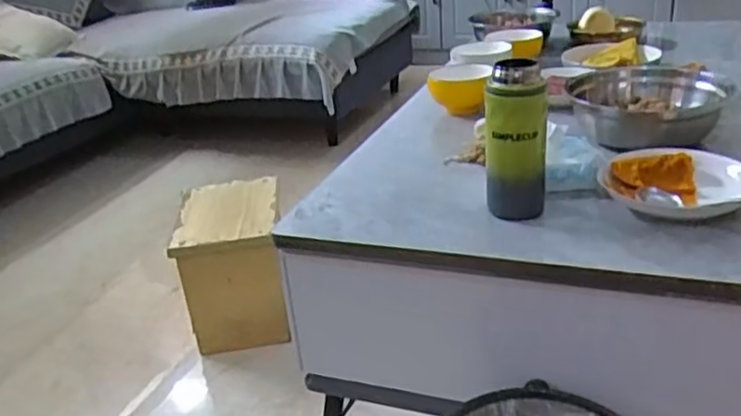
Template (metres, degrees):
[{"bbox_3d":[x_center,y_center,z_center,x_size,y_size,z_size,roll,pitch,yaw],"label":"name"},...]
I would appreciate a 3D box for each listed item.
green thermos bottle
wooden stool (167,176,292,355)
[{"bbox_3d":[0.189,-0.086,0.872,0.073,0.197,0.064,2,27,17],"label":"green thermos bottle"},{"bbox_3d":[-0.301,0.125,1.548,0.215,0.281,0.300,-8,25,-4],"label":"wooden stool"}]

